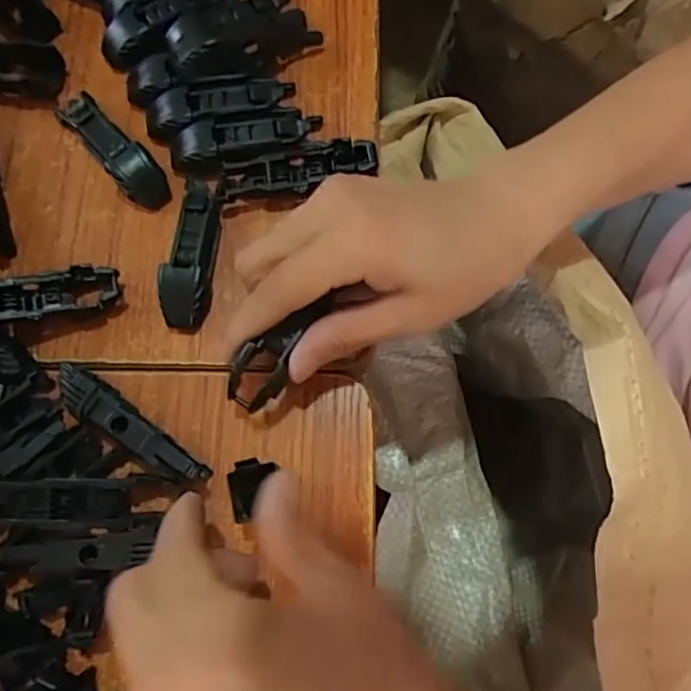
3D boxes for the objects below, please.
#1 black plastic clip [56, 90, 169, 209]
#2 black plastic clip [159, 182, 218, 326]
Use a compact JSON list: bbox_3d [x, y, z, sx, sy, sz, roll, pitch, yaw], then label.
[{"bbox_3d":[-0.111,-0.095,0.274,0.020,0.013,0.073,-40,77,-9],"label":"black plastic clip"},{"bbox_3d":[-0.069,-0.041,0.259,0.020,0.013,0.067,4,75,3],"label":"black plastic clip"}]

